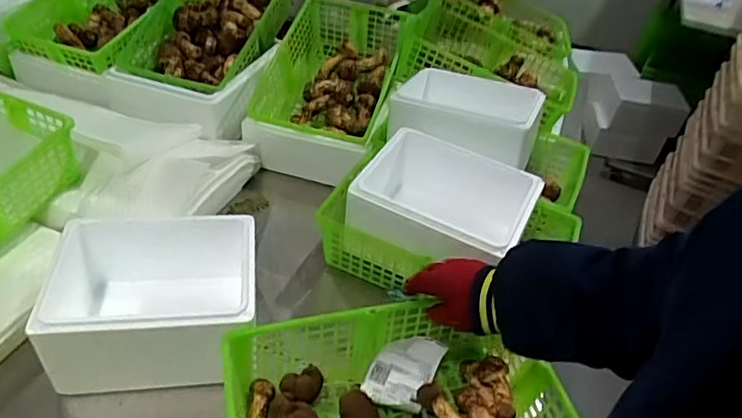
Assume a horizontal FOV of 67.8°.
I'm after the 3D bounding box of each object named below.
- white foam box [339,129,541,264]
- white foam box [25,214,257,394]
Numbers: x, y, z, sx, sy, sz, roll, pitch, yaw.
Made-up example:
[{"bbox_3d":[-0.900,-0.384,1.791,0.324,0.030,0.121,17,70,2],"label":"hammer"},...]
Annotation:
[{"bbox_3d":[0.106,-0.003,0.783,0.221,0.115,0.196,24,43,18],"label":"white foam box"},{"bbox_3d":[-0.256,0.117,0.687,0.224,0.138,0.166,-1,42,-11],"label":"white foam box"}]

